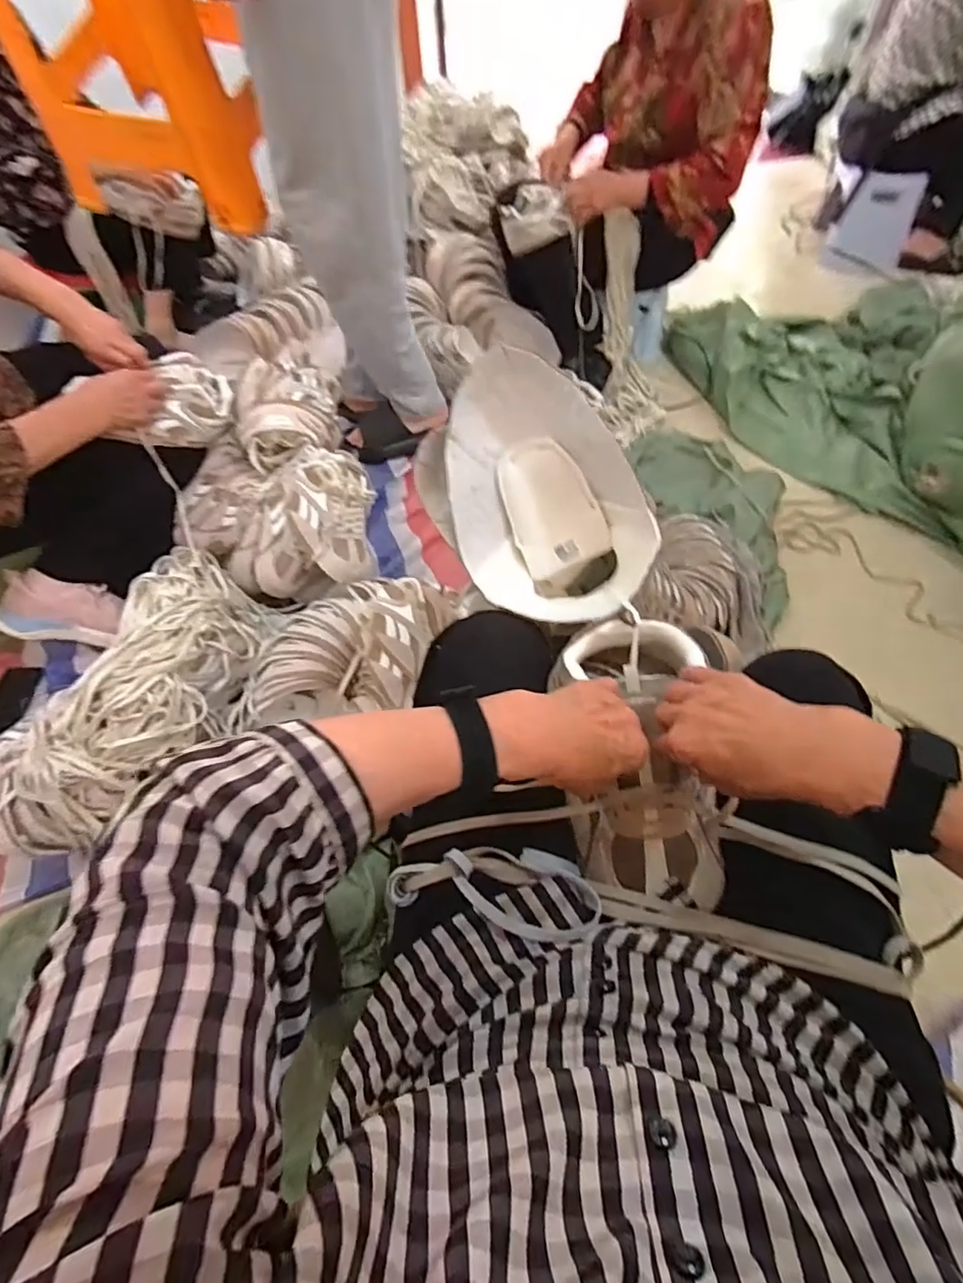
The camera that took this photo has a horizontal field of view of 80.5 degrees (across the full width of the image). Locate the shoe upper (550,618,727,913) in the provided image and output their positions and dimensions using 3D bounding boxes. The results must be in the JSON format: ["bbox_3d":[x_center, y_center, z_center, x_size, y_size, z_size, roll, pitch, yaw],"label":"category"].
[{"bbox_3d":[0.138,0.101,0.491,0.128,0.076,0.226,-4,71,0],"label":"shoe upper"}]

